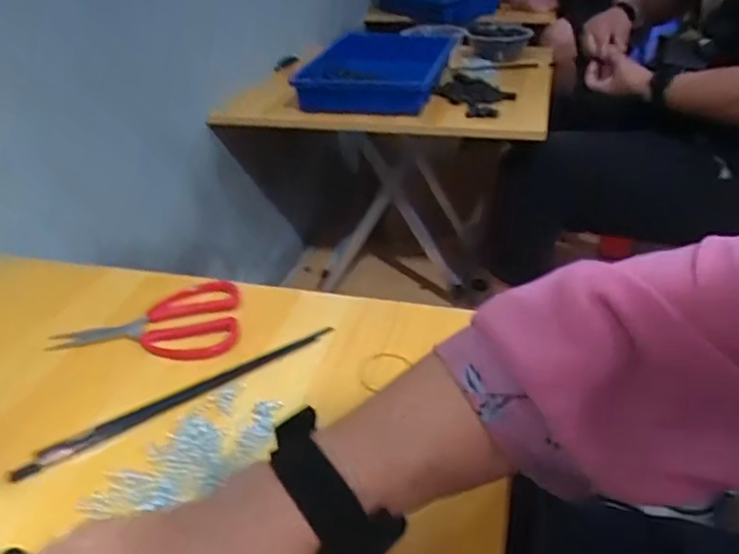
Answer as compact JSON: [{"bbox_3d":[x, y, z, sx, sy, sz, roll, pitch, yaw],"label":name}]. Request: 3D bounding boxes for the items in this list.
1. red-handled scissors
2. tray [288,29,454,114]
[{"bbox_3d":[-0.192,0.038,0.515,0.154,0.015,0.092,-4,33,-3],"label":"red-handled scissors"},{"bbox_3d":[0.017,-0.407,1.153,0.247,0.076,0.347,5,33,12],"label":"tray"}]

